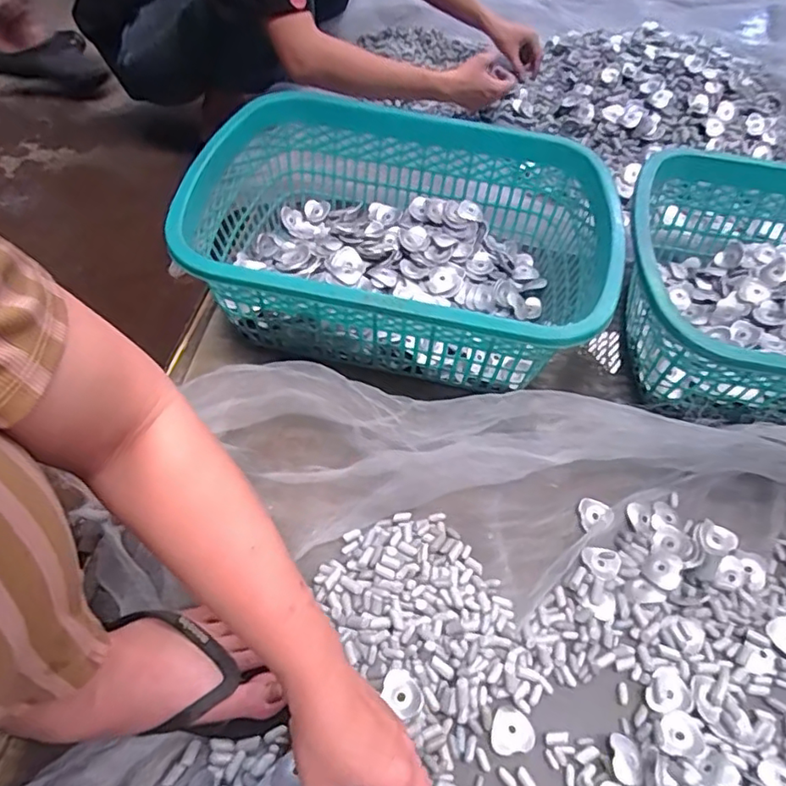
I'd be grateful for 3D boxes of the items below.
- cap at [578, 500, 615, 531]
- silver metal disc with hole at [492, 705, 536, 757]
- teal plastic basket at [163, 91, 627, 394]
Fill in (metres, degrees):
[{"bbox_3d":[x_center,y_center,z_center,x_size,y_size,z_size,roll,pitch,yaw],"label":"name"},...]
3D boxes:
[{"bbox_3d":[0.205,0.122,0.582,0.032,0.007,0.030,1,52,-1],"label":"cap"},{"bbox_3d":[0.097,0.276,0.467,0.034,0.004,0.035,1,52,-1],"label":"silver metal disc with hole"},{"bbox_3d":[0.016,-0.170,0.680,0.454,0.159,0.335,11,53,6],"label":"teal plastic basket"}]

